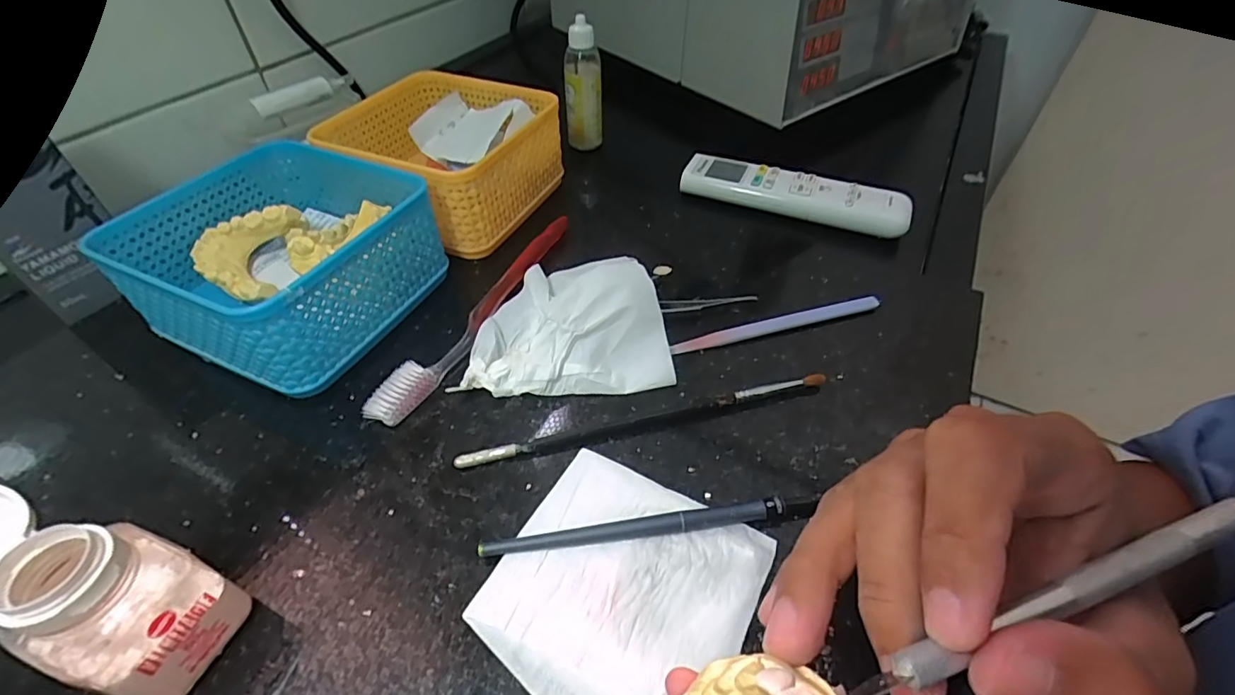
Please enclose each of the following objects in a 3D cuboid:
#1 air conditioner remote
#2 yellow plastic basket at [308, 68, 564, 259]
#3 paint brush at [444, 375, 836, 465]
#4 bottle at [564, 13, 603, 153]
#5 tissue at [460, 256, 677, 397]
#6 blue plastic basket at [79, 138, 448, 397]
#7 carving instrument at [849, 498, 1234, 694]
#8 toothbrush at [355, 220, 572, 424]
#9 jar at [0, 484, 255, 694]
[{"bbox_3d":[0.145,-0.128,0.436,0.177,0.023,0.041,16,49,14],"label":"air conditioner remote"},{"bbox_3d":[-0.123,-0.136,0.385,0.132,0.068,0.129,20,50,18],"label":"yellow plastic basket"},{"bbox_3d":[0.016,0.035,0.265,0.185,0.007,0.008,-11,48,-10],"label":"paint brush"},{"bbox_3d":[-0.031,-0.232,0.476,0.033,0.112,0.029,-3,47,-3],"label":"bottle"},{"bbox_3d":[-0.028,-0.016,0.291,0.103,0.036,0.082,-7,47,-6],"label":"tissue"},{"bbox_3d":[-0.188,-0.051,0.306,0.126,0.065,0.127,20,50,17],"label":"blue plastic basket"},{"bbox_3d":[0.105,0.060,0.124,0.130,0.005,0.007,-14,48,-14],"label":"carving instrument"},{"bbox_3d":[-0.076,-0.025,0.318,0.018,0.012,0.186,20,50,18],"label":"toothbrush"},{"bbox_3d":[-0.175,0.080,0.176,0.064,0.076,0.041,14,48,13],"label":"jar"}]

